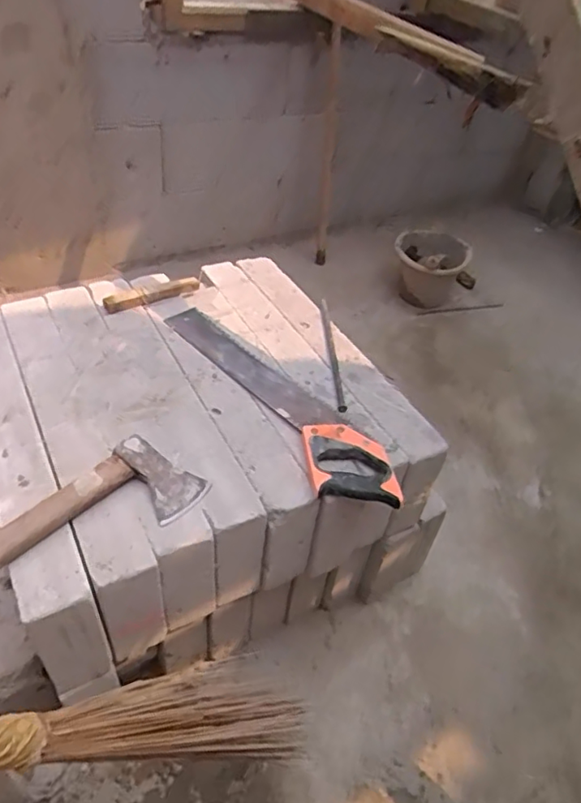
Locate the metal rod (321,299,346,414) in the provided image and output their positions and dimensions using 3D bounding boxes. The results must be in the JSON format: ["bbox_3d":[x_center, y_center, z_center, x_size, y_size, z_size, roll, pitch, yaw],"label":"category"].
[{"bbox_3d":[0.072,-0.087,0.991,0.014,0.011,0.297,2,43,-6],"label":"metal rod"}]

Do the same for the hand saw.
[{"bbox_3d":[-0.020,-0.013,0.886,0.114,0.030,0.499,-22,51,-28],"label":"hand saw"}]

